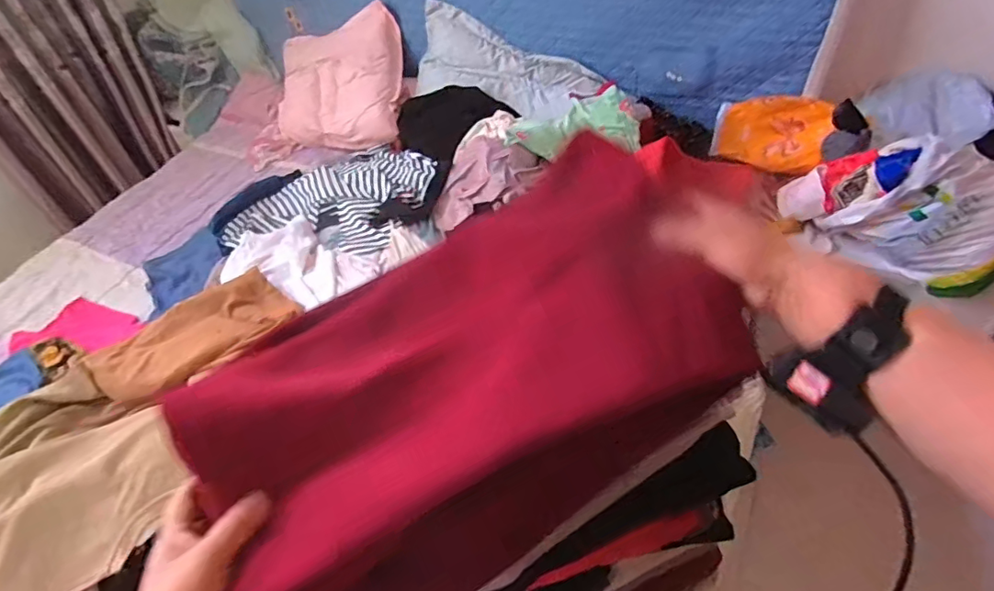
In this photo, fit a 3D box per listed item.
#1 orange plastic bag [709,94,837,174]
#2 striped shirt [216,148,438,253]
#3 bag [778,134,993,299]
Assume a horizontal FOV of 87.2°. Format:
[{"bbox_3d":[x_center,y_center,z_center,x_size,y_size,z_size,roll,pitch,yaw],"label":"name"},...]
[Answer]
[{"bbox_3d":[0.680,-0.406,1.301,0.256,0.184,0.060,14,15,19],"label":"orange plastic bag"},{"bbox_3d":[-0.413,-0.232,1.346,0.512,0.068,0.450,-34,53,-22],"label":"striped shirt"},{"bbox_3d":[0.912,-0.201,1.131,0.479,0.274,0.197,16,52,20],"label":"bag"}]

